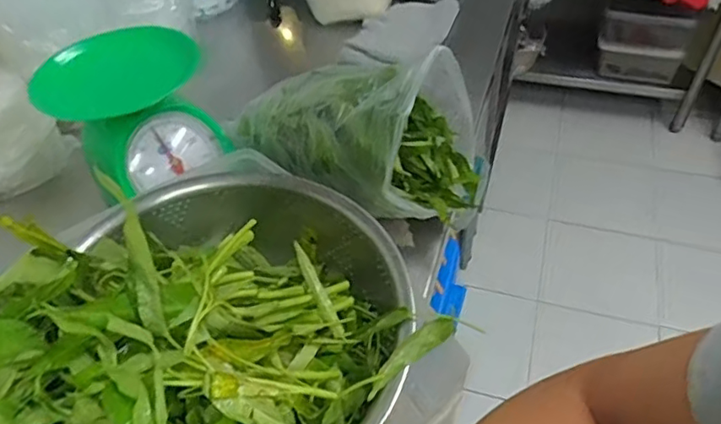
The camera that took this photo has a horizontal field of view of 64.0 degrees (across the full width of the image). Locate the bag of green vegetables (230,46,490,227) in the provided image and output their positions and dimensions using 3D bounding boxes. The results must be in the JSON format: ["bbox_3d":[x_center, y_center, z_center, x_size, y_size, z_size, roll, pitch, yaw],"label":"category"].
[{"bbox_3d":[-0.019,-0.076,0.561,0.256,0.149,0.116,5,48,9],"label":"bag of green vegetables"}]

